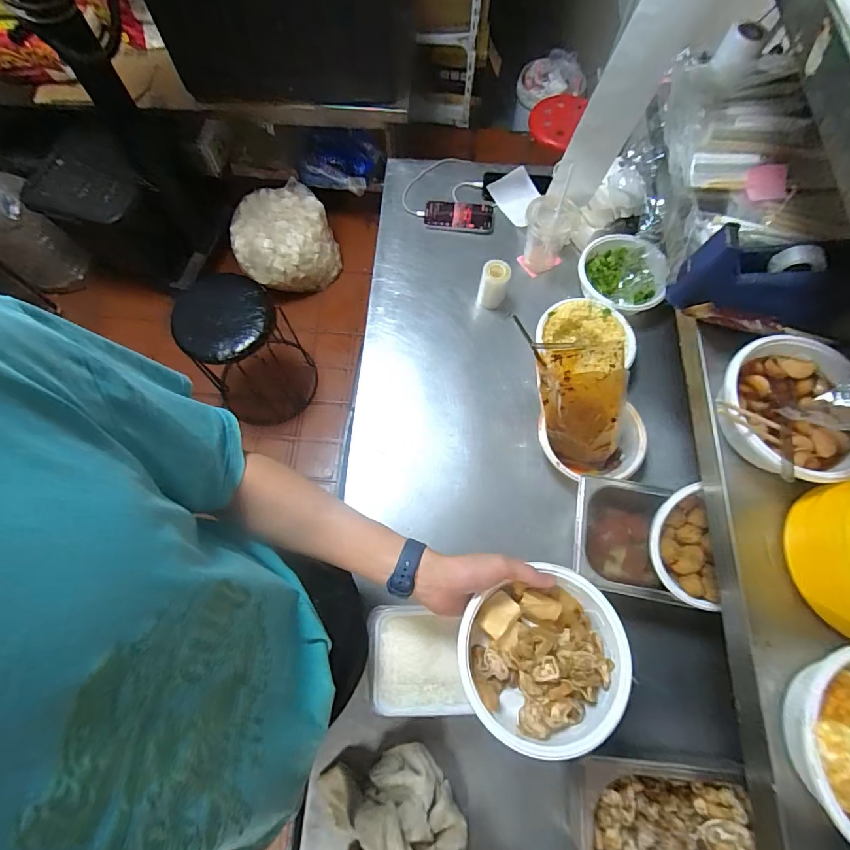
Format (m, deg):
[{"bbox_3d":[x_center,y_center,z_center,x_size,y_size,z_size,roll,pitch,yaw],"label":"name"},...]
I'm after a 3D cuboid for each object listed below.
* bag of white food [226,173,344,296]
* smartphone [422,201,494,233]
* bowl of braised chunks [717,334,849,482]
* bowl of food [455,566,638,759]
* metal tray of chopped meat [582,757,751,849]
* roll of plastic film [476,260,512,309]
[{"bbox_3d":[-0.535,-0.706,1.709,0.369,0.273,0.324,-12,71,-5],"label":"bag of white food"},{"bbox_3d":[0.072,-0.445,0.929,0.143,0.016,0.069,3,83,1],"label":"smartphone"},{"bbox_3d":[0.424,-0.017,0.503,0.176,0.061,0.166,0,70,-1],"label":"bowl of braised chunks"},{"bbox_3d":[0.123,0.241,0.458,0.169,0.062,0.149,-26,72,-10],"label":"bowl of food"},{"bbox_3d":[0.265,0.480,0.511,0.192,0.116,0.176,3,70,0],"label":"metal tray of chopped meat"},{"bbox_3d":[0.128,-0.263,0.823,0.052,0.081,0.051,0,70,-1],"label":"roll of plastic film"}]

